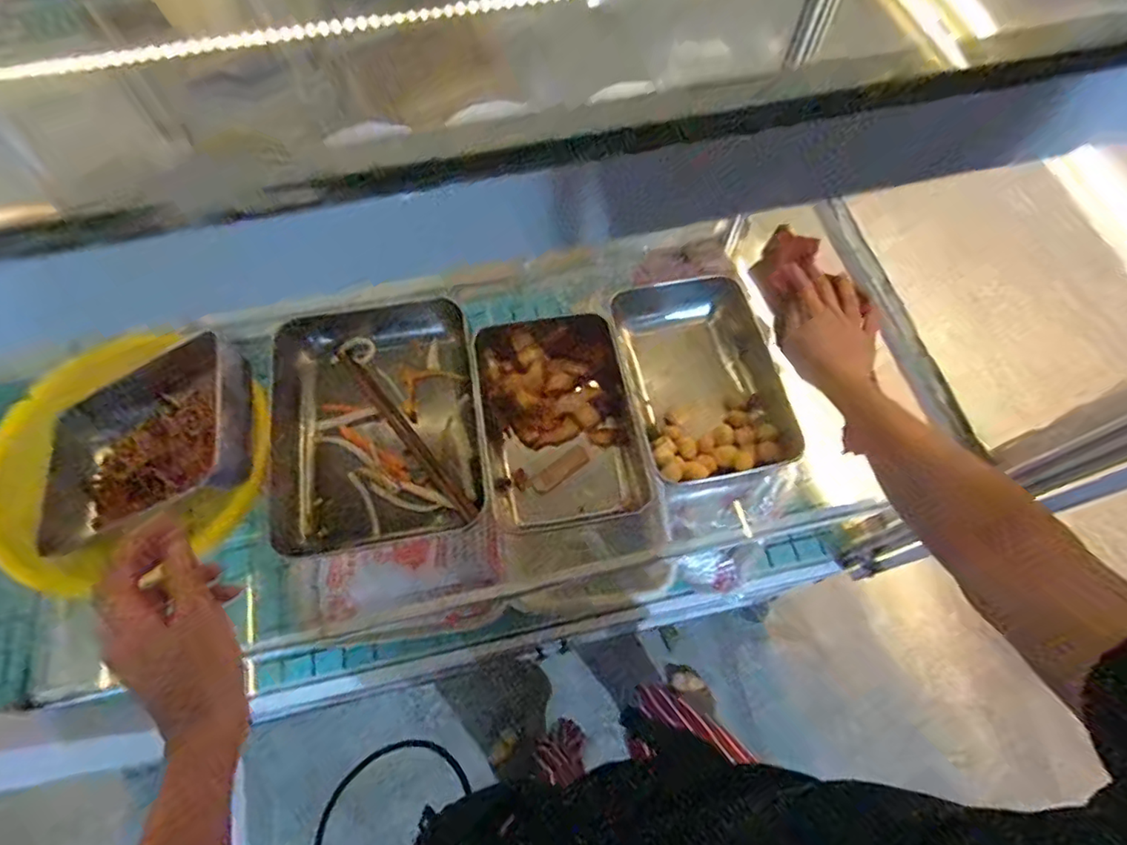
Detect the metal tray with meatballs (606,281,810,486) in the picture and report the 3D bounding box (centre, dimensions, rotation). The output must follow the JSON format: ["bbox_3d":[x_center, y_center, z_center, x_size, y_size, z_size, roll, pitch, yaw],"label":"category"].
[{"bbox_3d":[0.138,-0.054,0.589,0.142,0.068,0.229,-11,66,-5],"label":"metal tray with meatballs"}]

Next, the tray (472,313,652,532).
[{"bbox_3d":[-0.009,-0.007,0.576,0.151,0.042,0.223,-11,66,-5],"label":"tray"}]

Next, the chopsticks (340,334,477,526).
[{"bbox_3d":[-0.160,0.003,0.582,0.034,0.012,0.246,-35,70,-14],"label":"chopsticks"}]

